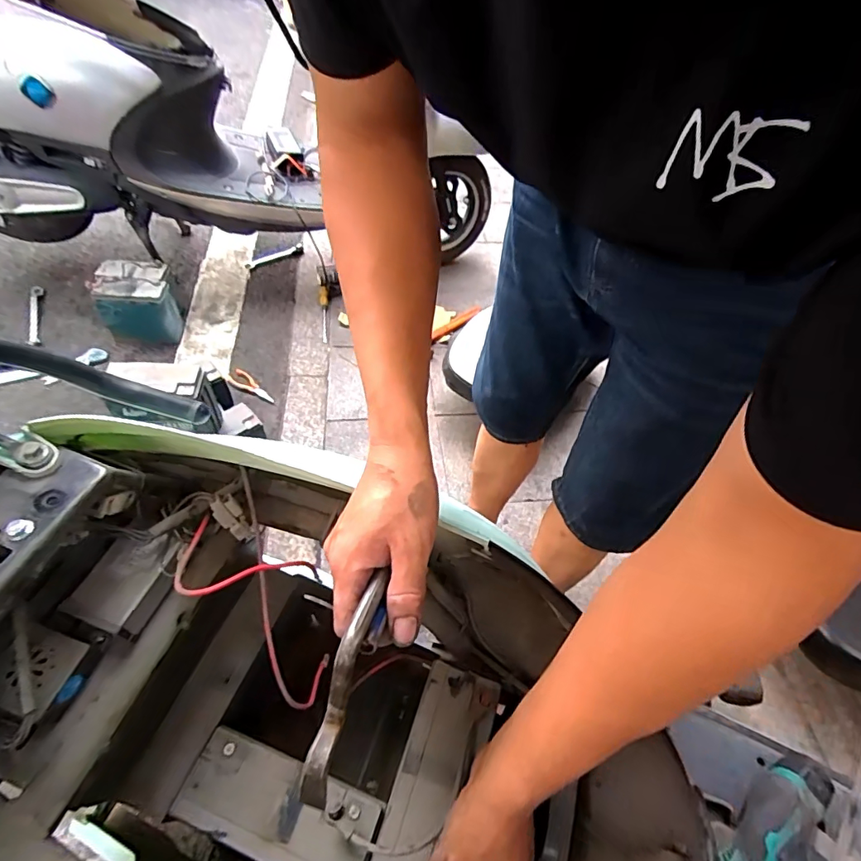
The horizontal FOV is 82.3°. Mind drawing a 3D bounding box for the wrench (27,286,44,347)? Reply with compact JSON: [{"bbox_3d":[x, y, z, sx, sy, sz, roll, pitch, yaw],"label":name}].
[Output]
[{"bbox_3d":[-1.215,-0.357,1.511,0.035,0.019,0.275,-15,57,-16],"label":"wrench"}]

